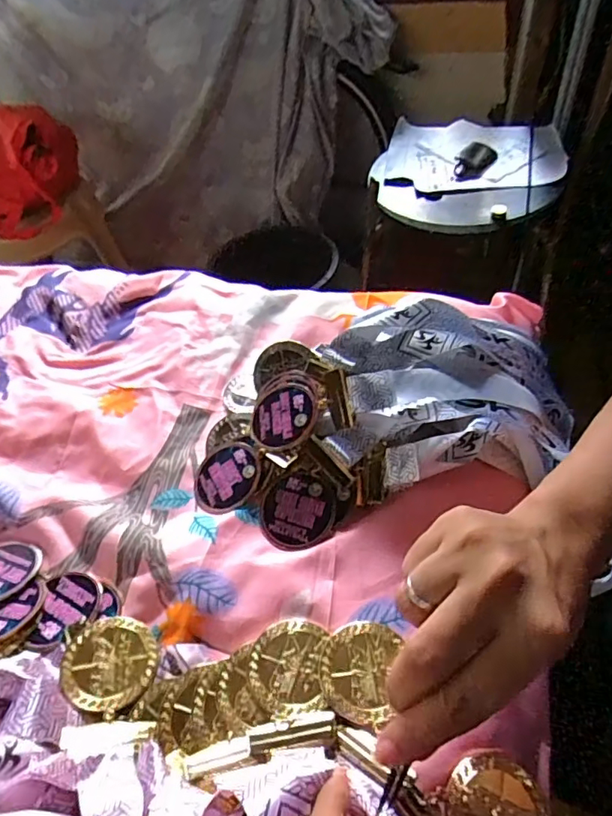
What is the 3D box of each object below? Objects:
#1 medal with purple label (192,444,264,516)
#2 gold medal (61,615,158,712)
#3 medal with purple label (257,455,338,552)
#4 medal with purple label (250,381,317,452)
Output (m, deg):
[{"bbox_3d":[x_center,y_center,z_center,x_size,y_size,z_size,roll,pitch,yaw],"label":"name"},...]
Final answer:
[{"bbox_3d":[-0.054,0.048,0.371,0.050,0.004,0.049,-8,57,20],"label":"medal with purple label"},{"bbox_3d":[-0.108,0.140,0.296,0.048,0.004,0.050,9,40,-7],"label":"gold medal"},{"bbox_3d":[-0.005,0.066,0.348,0.054,0.004,0.049,-34,64,-5],"label":"medal with purple label"},{"bbox_3d":[-0.017,0.005,0.374,0.048,0.006,0.050,-11,60,19],"label":"medal with purple label"}]

